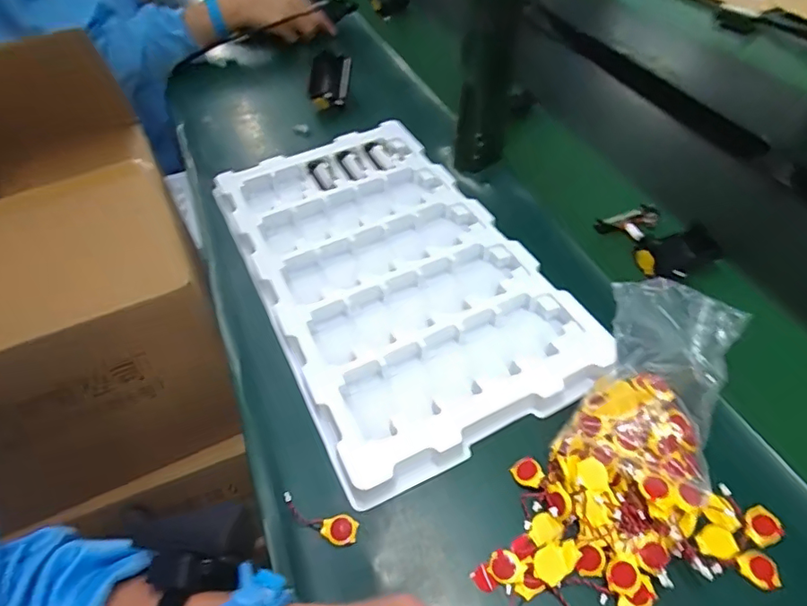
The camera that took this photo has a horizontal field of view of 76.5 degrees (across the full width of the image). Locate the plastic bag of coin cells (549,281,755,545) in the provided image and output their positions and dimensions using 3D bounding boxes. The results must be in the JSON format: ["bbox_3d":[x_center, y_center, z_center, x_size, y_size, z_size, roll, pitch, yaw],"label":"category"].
[{"bbox_3d":[0.175,0.075,0.367,0.097,0.064,0.188,23,56,23],"label":"plastic bag of coin cells"}]

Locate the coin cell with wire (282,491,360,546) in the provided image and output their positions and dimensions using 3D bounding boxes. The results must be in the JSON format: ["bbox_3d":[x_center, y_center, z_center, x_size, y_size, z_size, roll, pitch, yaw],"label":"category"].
[{"bbox_3d":[-0.060,0.154,0.361,0.057,0.010,0.019,14,51,14],"label":"coin cell with wire"}]

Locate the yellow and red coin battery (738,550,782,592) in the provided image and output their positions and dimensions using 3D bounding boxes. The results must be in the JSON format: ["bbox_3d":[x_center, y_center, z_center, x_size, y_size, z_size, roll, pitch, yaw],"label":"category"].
[{"bbox_3d":[0.227,0.170,0.325,0.023,0.004,0.022,-19,51,-13],"label":"yellow and red coin battery"}]

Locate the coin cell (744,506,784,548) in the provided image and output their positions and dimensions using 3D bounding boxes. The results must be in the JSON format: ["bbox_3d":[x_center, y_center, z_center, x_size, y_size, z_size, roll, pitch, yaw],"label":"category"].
[{"bbox_3d":[0.240,0.148,0.341,0.024,0.004,0.022,-1,49,2],"label":"coin cell"}]

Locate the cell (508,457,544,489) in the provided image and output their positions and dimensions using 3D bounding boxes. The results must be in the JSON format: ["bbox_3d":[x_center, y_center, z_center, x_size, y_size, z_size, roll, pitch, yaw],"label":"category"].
[{"bbox_3d":[0.091,0.124,0.374,0.020,0.004,0.024,-35,42,-3],"label":"cell"}]

